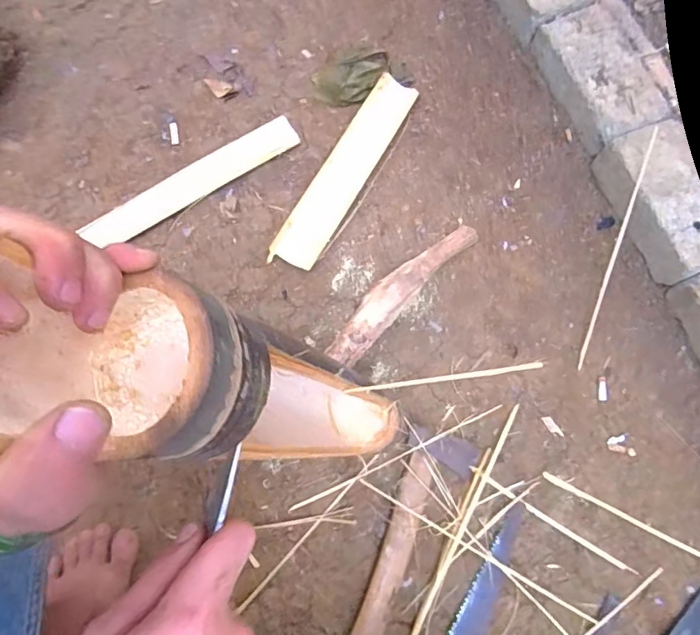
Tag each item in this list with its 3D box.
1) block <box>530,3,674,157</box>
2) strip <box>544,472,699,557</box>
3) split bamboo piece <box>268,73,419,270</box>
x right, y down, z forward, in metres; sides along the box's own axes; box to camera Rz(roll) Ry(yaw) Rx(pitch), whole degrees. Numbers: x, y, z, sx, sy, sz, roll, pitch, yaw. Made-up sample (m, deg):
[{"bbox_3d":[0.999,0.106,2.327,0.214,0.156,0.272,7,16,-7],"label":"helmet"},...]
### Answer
[{"bbox_3d":[0.369,-0.348,0.759,0.130,0.075,0.209,-21,74,-2],"label":"block"},{"bbox_3d":[0.400,0.274,0.623,0.339,0.008,0.010,26,76,7],"label":"strip"},{"bbox_3d":[-0.006,-0.219,0.757,0.068,0.019,0.331,28,76,7],"label":"split bamboo piece"}]

